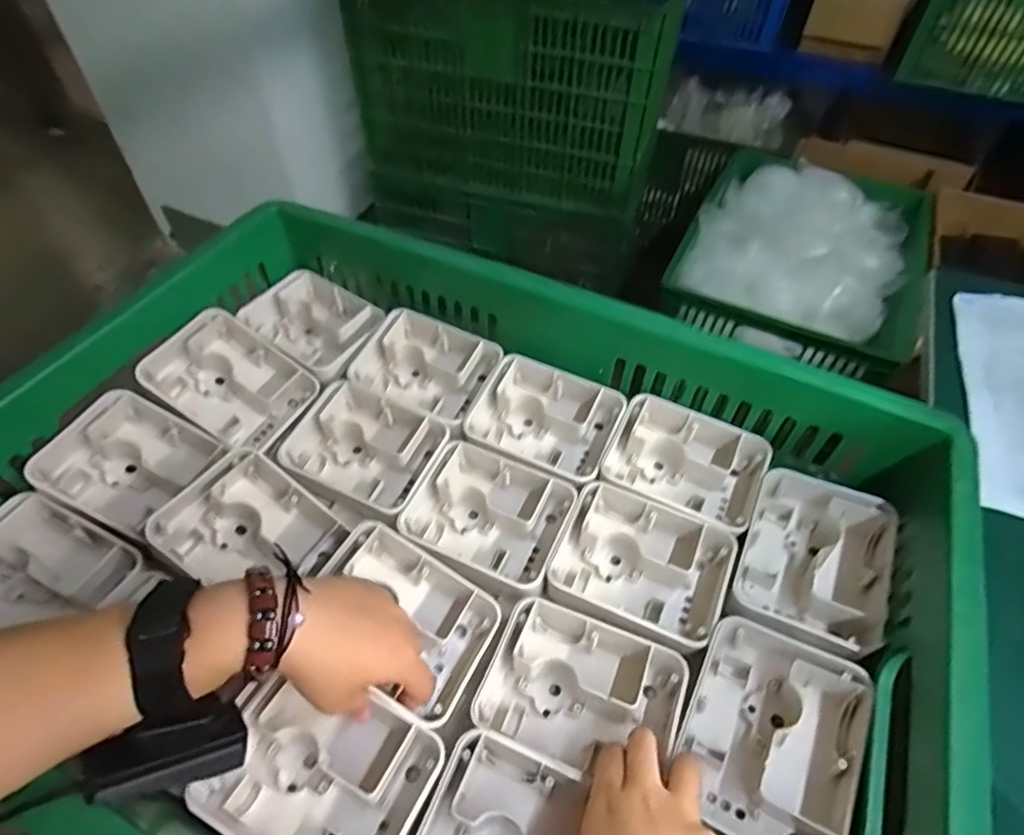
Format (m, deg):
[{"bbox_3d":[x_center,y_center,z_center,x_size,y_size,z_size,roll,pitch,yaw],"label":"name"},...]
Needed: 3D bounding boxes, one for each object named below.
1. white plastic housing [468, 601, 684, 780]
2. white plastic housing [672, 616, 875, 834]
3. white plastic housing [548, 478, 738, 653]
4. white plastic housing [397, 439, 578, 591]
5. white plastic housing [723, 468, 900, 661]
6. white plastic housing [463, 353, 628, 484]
[{"bbox_3d":[0.049,0.190,0.406,0.126,0.044,0.105,20,53,14],"label":"white plastic housing"},{"bbox_3d":[0.168,0.206,0.378,0.102,0.040,0.130,24,54,16],"label":"white plastic housing"},{"bbox_3d":[0.101,0.117,0.471,0.132,0.047,0.105,22,54,15],"label":"white plastic housing"},{"bbox_3d":[-0.017,0.082,0.501,0.128,0.040,0.119,21,54,14],"label":"white plastic housing"},{"bbox_3d":[0.235,0.113,0.461,0.102,0.043,0.138,24,54,16],"label":"white plastic housing"},{"bbox_3d":[0.031,0.005,0.552,0.129,0.048,0.098,22,54,15],"label":"white plastic housing"}]

